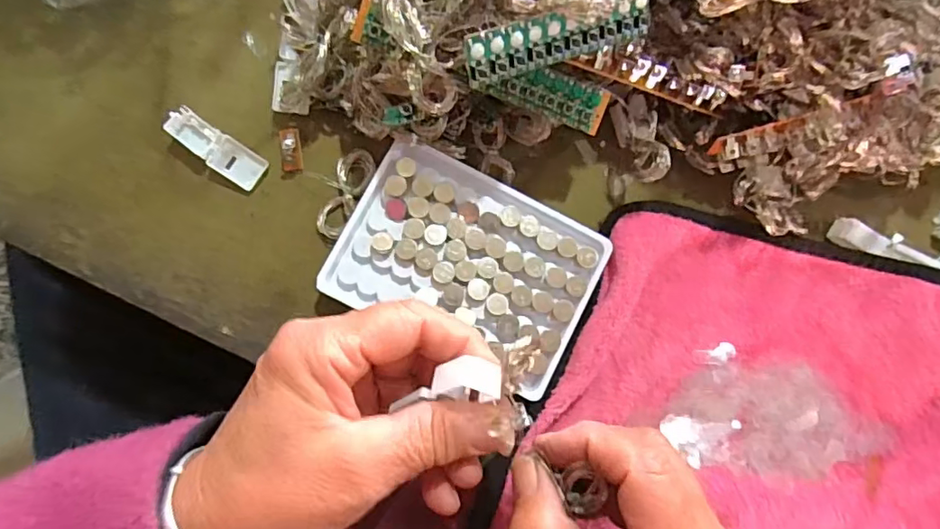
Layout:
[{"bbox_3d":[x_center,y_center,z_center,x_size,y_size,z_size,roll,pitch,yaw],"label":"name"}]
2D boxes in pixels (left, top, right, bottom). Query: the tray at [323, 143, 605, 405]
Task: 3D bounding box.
[{"bbox_3d":[-0.001,0.000,0.301,0.129,0.015,0.092,28,83,0],"label":"tray"}]

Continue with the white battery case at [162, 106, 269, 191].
[{"bbox_3d":[-0.138,-0.063,0.309,0.054,0.009,0.020,34,83,1],"label":"white battery case"}]

